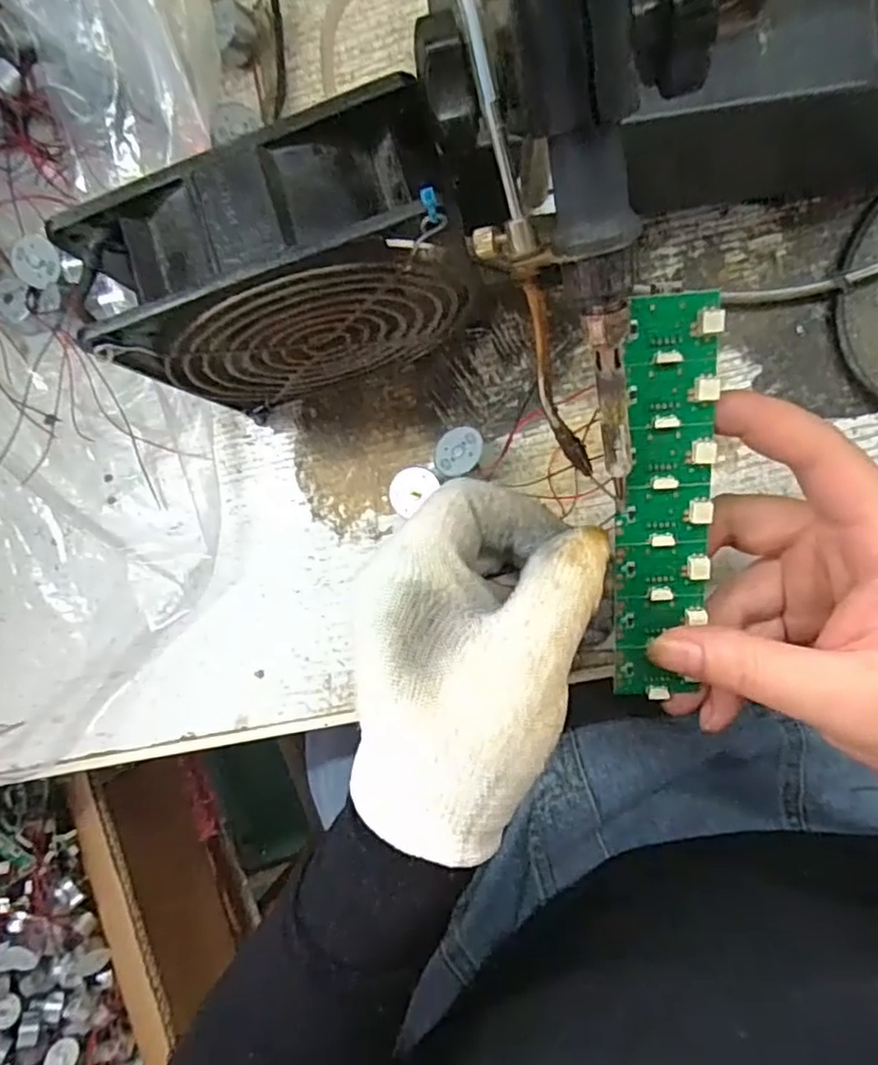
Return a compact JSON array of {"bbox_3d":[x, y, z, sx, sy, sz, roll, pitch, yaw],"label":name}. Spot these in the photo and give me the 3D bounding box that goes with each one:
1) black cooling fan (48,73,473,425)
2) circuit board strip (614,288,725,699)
[{"bbox_3d":[-0.048,-0.087,0.243,0.121,0.120,0.054,-13,88,8],"label":"black cooling fan"},{"bbox_3d":[0.074,-0.006,0.214,0.029,0.008,0.136,-2,108,8],"label":"circuit board strip"}]

